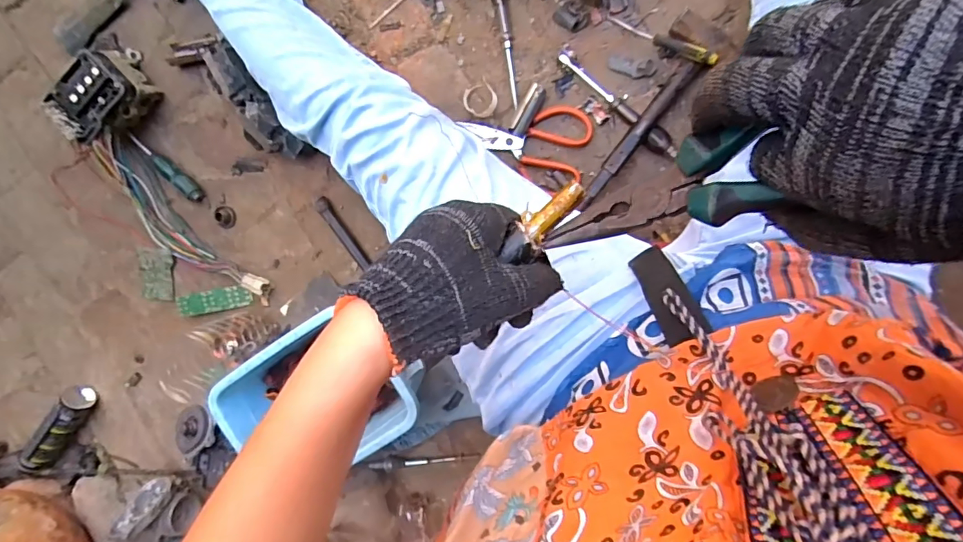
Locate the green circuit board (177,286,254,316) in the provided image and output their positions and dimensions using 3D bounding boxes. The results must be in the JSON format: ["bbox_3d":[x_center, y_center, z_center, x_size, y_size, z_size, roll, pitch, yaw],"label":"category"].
[{"bbox_3d":[-0.450,0.051,0.815,0.119,0.010,0.037,-12,98,-11],"label":"green circuit board"}]

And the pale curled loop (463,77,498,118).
[{"bbox_3d":[-0.001,-0.248,0.699,0.047,0.006,0.050,1,100,7],"label":"pale curled loop"}]

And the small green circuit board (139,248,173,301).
[{"bbox_3d":[-0.555,0.007,0.824,0.057,0.005,0.090,4,101,7],"label":"small green circuit board"}]

